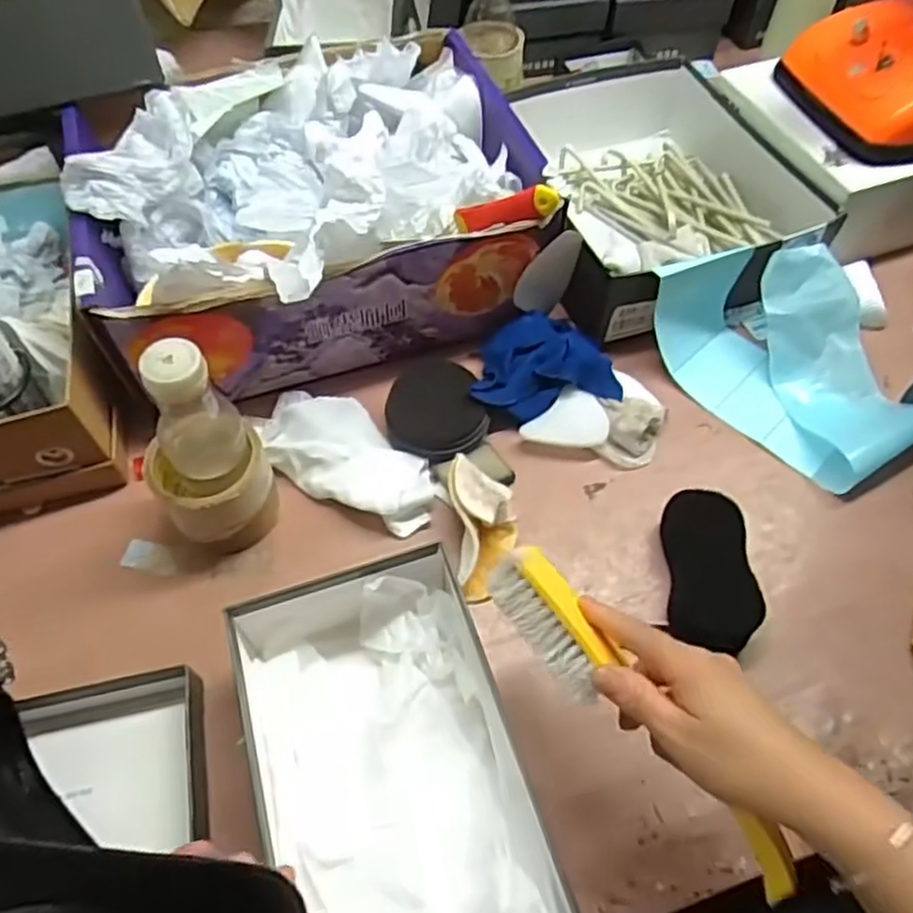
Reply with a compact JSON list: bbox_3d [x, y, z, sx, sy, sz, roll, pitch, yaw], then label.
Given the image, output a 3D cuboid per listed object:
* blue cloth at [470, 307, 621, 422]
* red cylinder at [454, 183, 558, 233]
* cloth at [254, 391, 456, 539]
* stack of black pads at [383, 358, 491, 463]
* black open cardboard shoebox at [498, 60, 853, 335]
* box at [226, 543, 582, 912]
[{"bbox_3d":[0.074,-0.088,0.670,0.139,0.049,0.101,-17,59,-11],"label":"blue cloth"},{"bbox_3d":[0.042,-0.207,0.604,0.085,0.021,0.018,-11,56,12],"label":"red cylinder"},{"bbox_3d":[-0.091,-0.005,0.628,0.174,0.030,0.096,29,62,17],"label":"cloth"},{"bbox_3d":[-0.019,-0.042,0.646,0.087,0.016,0.090,-9,86,4],"label":"stack of black pads"},{"bbox_3d":[0.208,-0.290,0.774,0.267,0.096,0.349,-12,58,-8],"label":"black open cardboard shoebox"},{"bbox_3d":[-0.034,0.220,0.454,0.163,0.088,0.298,-18,59,-11],"label":"box"}]

